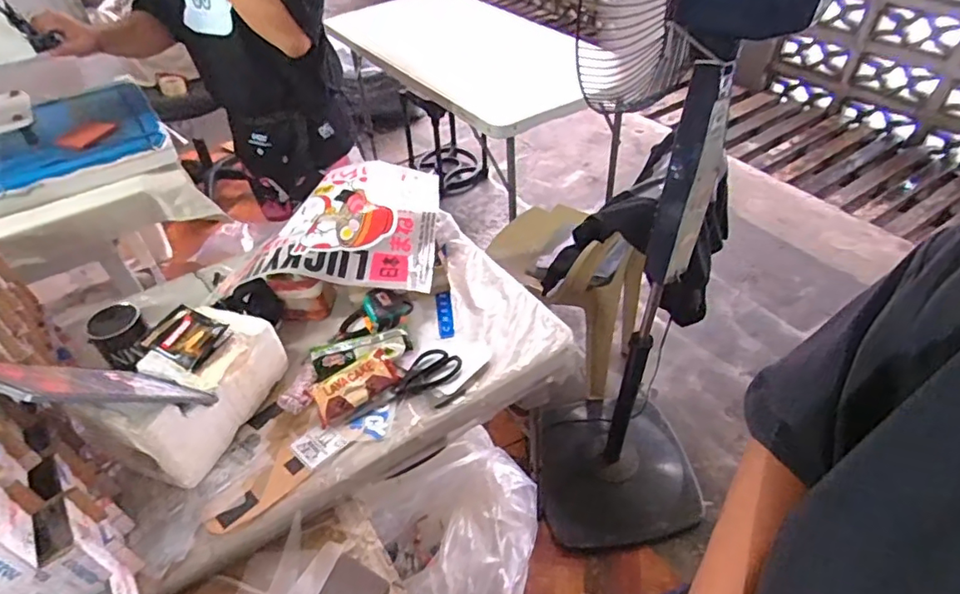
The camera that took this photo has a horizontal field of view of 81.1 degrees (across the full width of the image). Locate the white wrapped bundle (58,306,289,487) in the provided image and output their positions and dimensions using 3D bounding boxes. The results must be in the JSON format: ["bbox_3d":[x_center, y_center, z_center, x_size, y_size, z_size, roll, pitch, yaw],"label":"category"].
[{"bbox_3d":[-0.412,0.126,0.806,0.150,0.145,0.233,13,46,17],"label":"white wrapped bundle"}]

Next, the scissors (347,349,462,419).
[{"bbox_3d":[-0.108,0.140,0.863,0.071,0.012,0.179,30,53,31],"label":"scissors"}]

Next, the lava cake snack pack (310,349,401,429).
[{"bbox_3d":[-0.190,0.136,0.859,0.131,0.035,0.062,-29,49,-24],"label":"lava cake snack pack"}]

